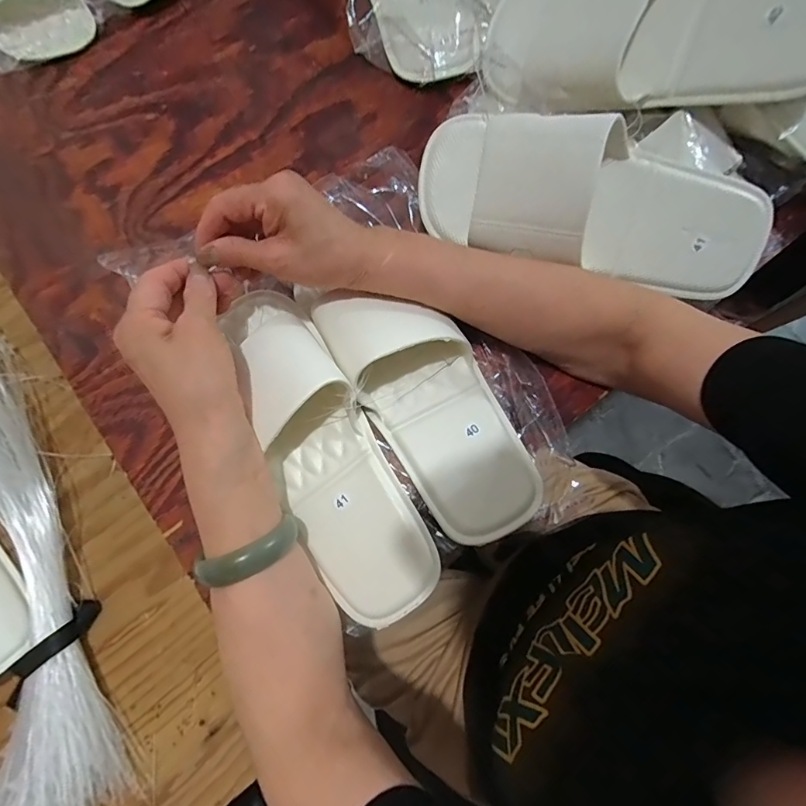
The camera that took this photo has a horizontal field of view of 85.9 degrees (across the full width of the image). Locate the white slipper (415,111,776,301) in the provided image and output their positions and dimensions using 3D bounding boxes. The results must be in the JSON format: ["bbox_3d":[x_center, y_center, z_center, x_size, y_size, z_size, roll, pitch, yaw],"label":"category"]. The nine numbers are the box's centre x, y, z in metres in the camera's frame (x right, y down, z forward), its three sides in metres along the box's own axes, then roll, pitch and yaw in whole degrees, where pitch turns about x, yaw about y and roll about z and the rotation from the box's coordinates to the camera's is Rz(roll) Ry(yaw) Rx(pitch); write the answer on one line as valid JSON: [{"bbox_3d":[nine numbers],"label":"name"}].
[{"bbox_3d":[0.148,-0.151,0.326,0.281,0.079,0.104,17,110,3],"label":"white slipper"}]

